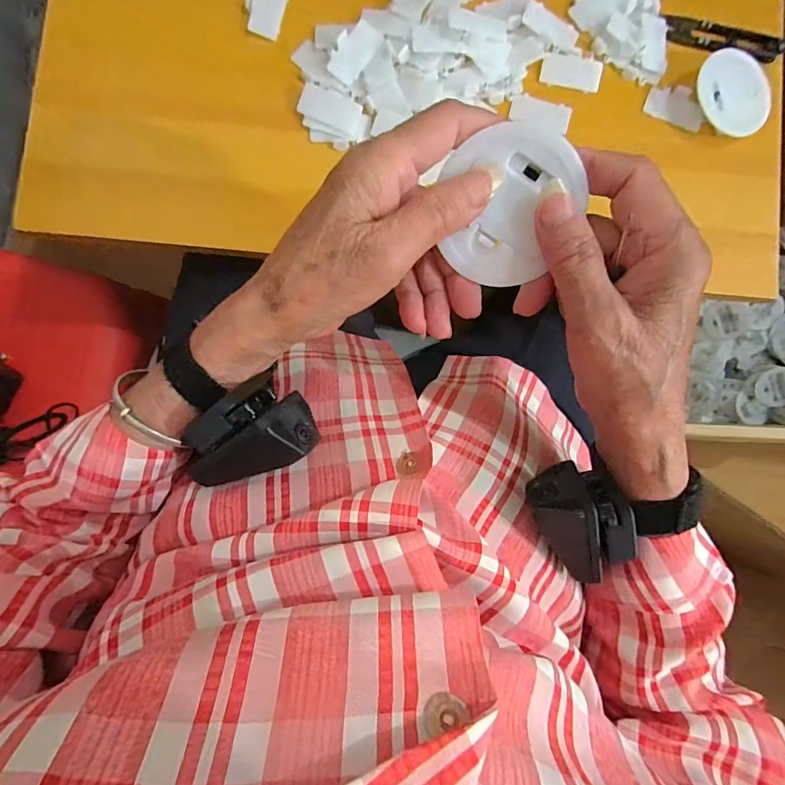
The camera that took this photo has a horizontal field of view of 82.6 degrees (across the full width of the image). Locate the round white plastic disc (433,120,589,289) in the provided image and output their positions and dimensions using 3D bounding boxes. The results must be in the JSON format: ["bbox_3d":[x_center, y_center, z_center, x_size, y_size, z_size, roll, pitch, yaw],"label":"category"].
[{"bbox_3d":[0.050,-0.084,0.202,0.059,0.005,0.065,24,118,-4],"label":"round white plastic disc"}]

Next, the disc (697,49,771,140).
[{"bbox_3d":[0.267,-0.234,0.347,0.065,0.004,0.054,40,90,-10],"label":"disc"}]

